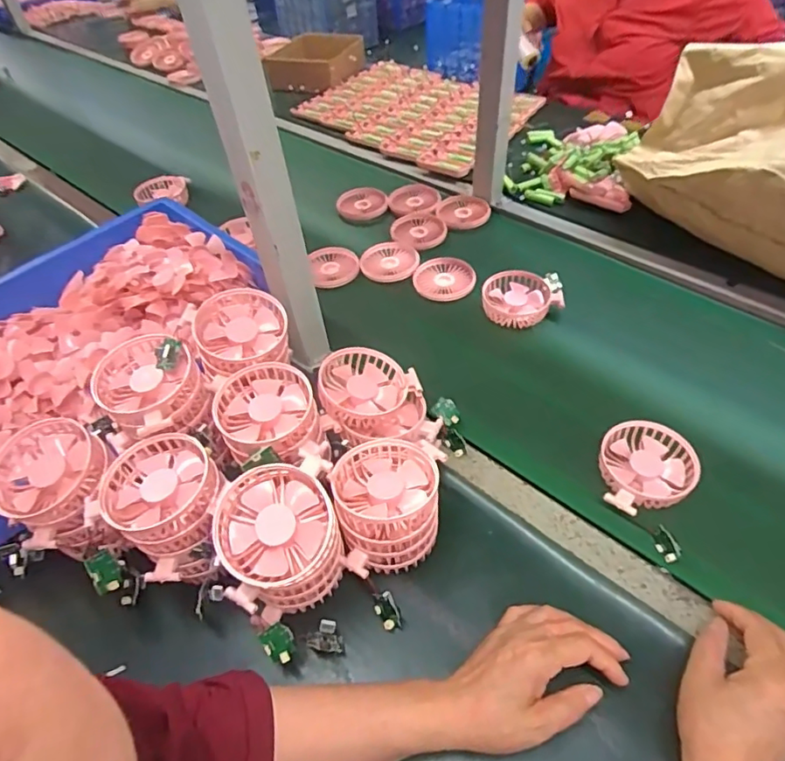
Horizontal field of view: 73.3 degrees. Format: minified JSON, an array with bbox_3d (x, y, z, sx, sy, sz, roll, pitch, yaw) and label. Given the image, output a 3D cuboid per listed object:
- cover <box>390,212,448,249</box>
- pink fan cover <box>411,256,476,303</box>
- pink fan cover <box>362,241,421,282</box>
[{"bbox_3d":[0.042,-0.240,0.852,0.085,0.015,0.095,-7,49,0],"label":"cover"},{"bbox_3d":[0.075,-0.148,0.767,0.086,0.014,0.079,0,50,6],"label":"pink fan cover"},{"bbox_3d":[-0.005,-0.185,0.804,0.085,0.012,0.090,-9,50,-2],"label":"pink fan cover"}]

